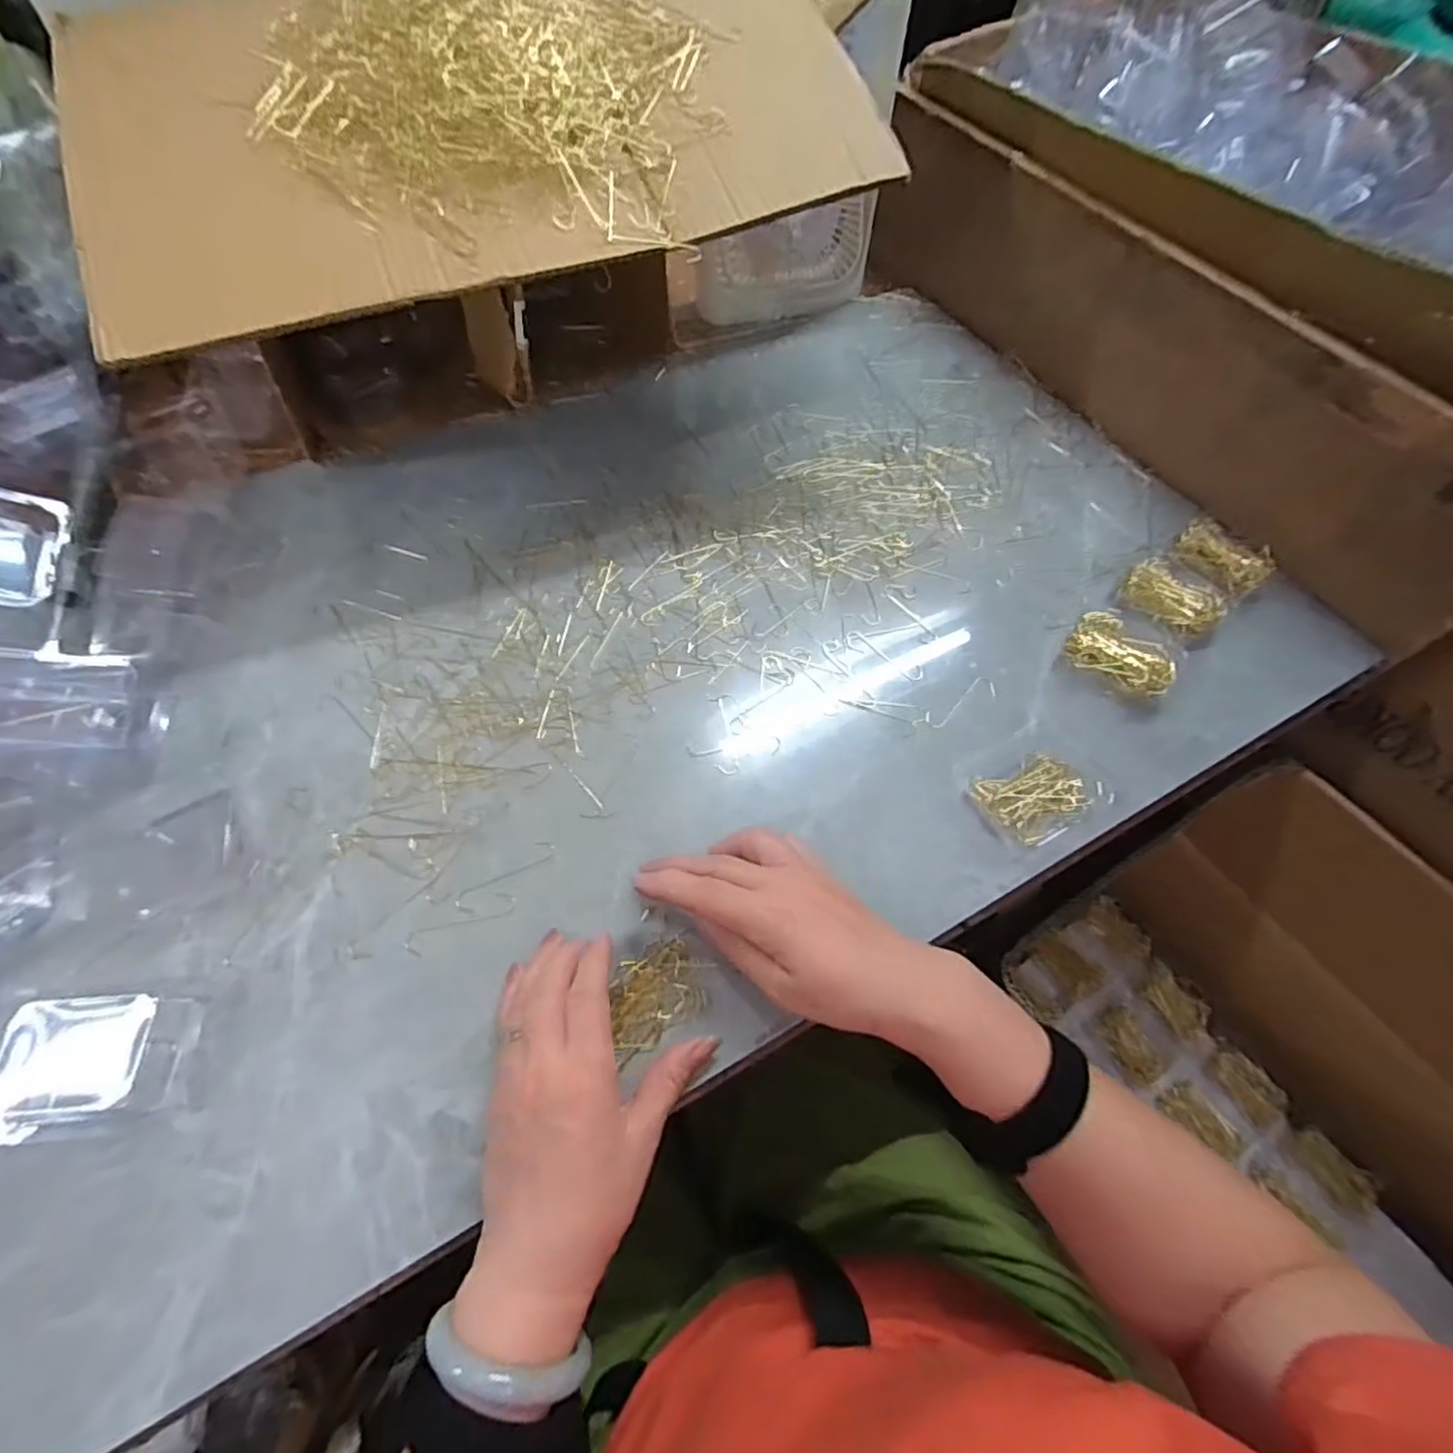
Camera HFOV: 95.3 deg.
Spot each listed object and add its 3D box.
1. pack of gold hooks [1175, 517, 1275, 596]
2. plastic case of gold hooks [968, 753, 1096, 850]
[{"bbox_3d":[0.398,-0.137,0.531,0.041,0.021,0.069,-29,64,-18],"label":"pack of gold hooks"},{"bbox_3d":[0.196,0.045,0.422,0.068,0.010,0.052,-19,61,-13],"label":"plastic case of gold hooks"}]

